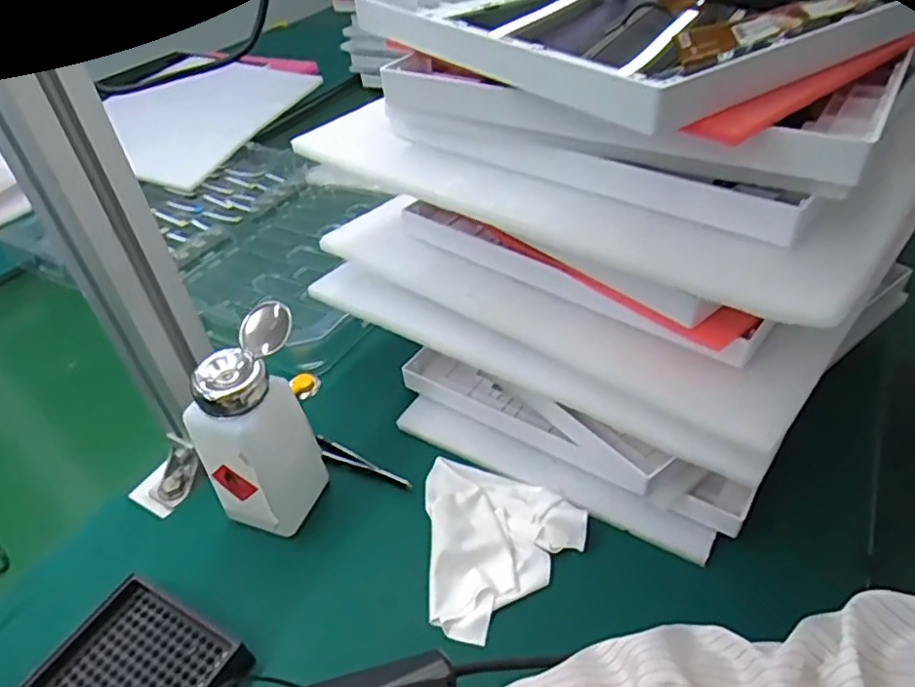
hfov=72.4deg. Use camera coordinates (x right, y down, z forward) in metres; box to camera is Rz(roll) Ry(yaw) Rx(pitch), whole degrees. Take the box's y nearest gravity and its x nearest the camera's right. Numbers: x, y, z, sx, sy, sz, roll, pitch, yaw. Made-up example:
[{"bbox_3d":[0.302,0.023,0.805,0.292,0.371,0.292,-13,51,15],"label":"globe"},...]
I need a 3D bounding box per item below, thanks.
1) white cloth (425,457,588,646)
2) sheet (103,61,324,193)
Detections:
[{"bbox_3d":[0.012,0.115,0.389,0.103,0.021,0.099,-32,46,-26],"label":"white cloth"},{"bbox_3d":[-0.360,-0.338,0.899,0.206,0.018,0.343,22,49,13],"label":"sheet"}]

